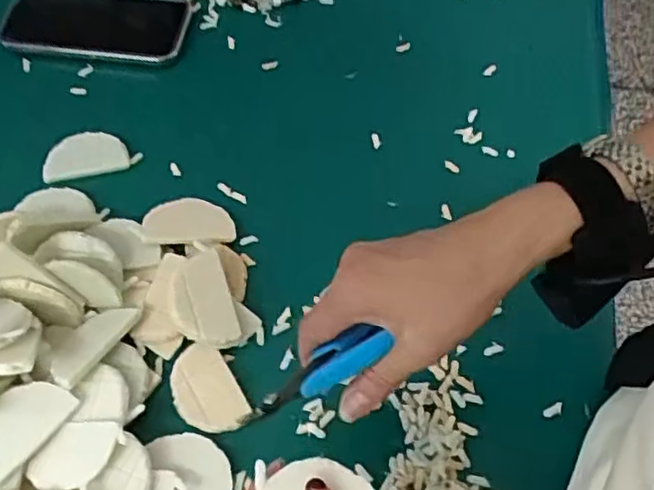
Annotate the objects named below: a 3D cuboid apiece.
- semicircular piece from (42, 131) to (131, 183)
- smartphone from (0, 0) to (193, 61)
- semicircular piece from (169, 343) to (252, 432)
[{"bbox_3d":[-0.202,-0.076,0.570,0.070,0.004,0.038,-10,78,-3],"label":"semicircular piece"},{"bbox_3d":[-0.211,-0.209,0.628,0.160,0.011,0.084,7,60,3],"label":"smartphone"},{"bbox_3d":[-0.083,0.100,0.466,0.043,0.006,0.063,-27,64,-15],"label":"semicircular piece"}]

